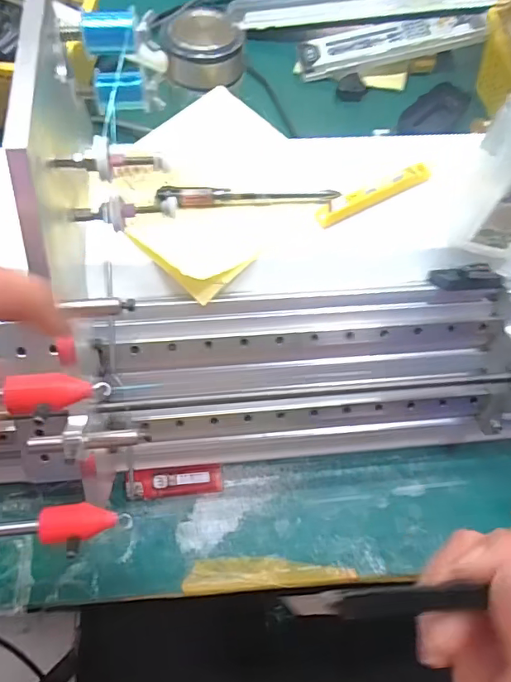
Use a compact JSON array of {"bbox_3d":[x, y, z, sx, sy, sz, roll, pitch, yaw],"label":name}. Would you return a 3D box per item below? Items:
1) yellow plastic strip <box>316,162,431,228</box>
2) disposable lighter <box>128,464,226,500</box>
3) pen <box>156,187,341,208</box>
[{"bbox_3d":[0.090,-0.112,0.372,0.100,0.014,0.015,-26,67,-17],"label":"yellow plastic strip"},{"bbox_3d":[-0.066,0.115,0.405,0.077,0.015,0.023,-5,62,-7],"label":"disposable lighter"},{"bbox_3d":[-0.005,-0.107,0.364,0.132,0.010,0.016,-4,62,-6],"label":"pen"}]

